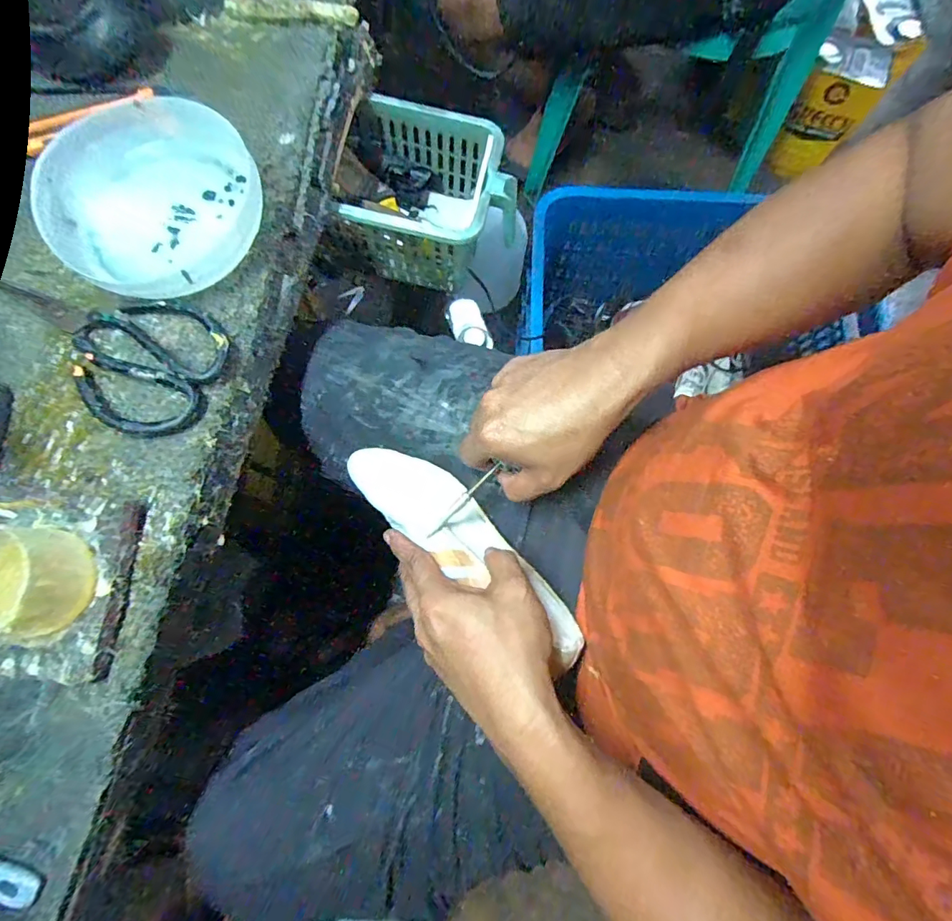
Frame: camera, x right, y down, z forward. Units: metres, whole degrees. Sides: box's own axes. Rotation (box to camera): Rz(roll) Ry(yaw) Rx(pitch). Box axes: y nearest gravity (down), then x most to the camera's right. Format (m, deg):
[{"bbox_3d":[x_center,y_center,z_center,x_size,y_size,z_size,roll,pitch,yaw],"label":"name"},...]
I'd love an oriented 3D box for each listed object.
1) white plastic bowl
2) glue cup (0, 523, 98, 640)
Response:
[{"bbox_3d":[-0.246,-0.195,0.365,0.147,0.037,0.154,0,76,-2],"label":"white plastic bowl"},{"bbox_3d":[-0.278,0.074,0.296,0.079,0.054,0.070,0,76,-2],"label":"glue cup"}]

